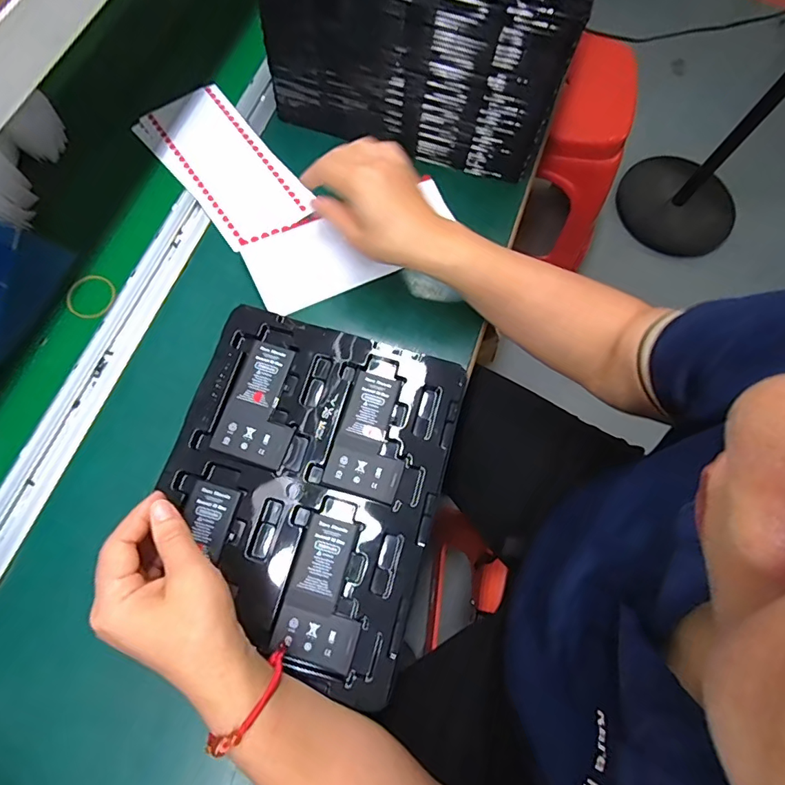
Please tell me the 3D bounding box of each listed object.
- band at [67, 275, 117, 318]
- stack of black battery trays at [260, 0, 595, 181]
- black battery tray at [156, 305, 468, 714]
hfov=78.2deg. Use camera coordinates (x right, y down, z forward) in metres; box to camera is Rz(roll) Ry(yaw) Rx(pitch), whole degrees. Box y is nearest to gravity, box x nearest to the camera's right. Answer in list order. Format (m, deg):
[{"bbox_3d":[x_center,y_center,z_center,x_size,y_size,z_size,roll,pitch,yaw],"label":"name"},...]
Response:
[{"bbox_3d":[-0.289,-0.092,0.466,0.041,0.005,0.045,4,71,-11],"label":"band"},{"bbox_3d":[0.044,-0.379,0.479,0.274,0.176,0.210,19,71,5],"label":"stack of black battery trays"},{"bbox_3d":[-0.071,0.071,0.394,0.214,0.012,0.264,16,71,3],"label":"black battery tray"}]

